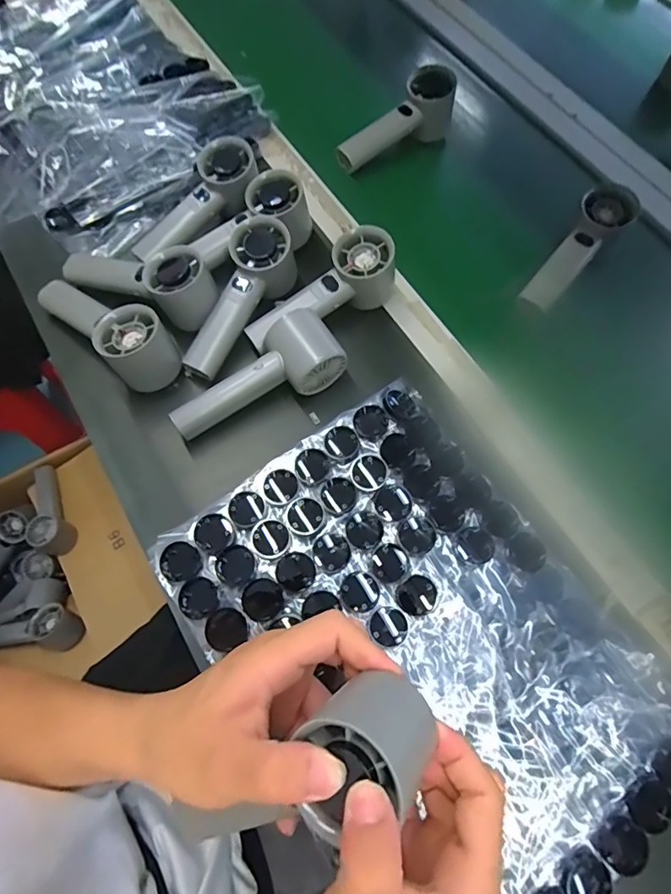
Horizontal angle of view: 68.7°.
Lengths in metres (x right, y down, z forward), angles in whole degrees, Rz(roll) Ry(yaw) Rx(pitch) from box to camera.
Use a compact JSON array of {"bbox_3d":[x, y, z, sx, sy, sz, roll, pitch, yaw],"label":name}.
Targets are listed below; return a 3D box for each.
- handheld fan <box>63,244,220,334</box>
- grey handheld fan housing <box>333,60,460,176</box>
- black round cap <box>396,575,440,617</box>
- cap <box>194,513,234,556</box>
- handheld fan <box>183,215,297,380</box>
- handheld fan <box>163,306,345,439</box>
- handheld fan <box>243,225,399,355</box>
[{"bbox_3d":[-0.186,-0.160,0.471,0.160,0.050,0.056,18,65,20],"label":"handheld fan"},{"bbox_3d":[0.072,-0.384,0.589,0.162,0.051,0.048,-34,70,0],"label":"grey handheld fan housing"},{"bbox_3d":[0.063,0.113,0.373,0.030,0.004,0.027,-27,71,-14],"label":"black round cap"},{"bbox_3d":[-0.095,0.069,0.384,0.029,0.006,0.032,-32,72,-16],"label":"cap"},{"bbox_3d":[-0.090,-0.137,0.464,0.063,0.048,0.160,27,82,10],"label":"handheld fan"},{"bbox_3d":[-0.070,-0.059,0.434,0.154,0.053,0.052,-30,69,-2],"label":"handheld fan"},{"bbox_3d":[-0.013,-0.145,0.474,0.157,0.061,0.051,-31,69,1],"label":"handheld fan"}]

